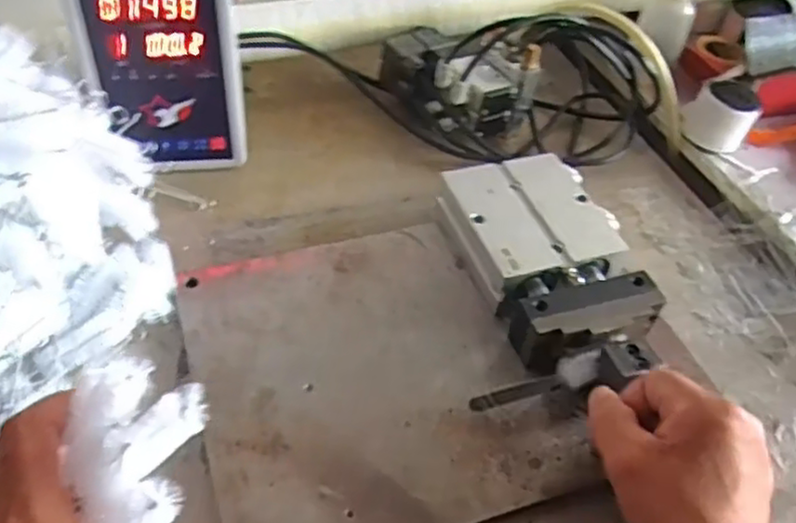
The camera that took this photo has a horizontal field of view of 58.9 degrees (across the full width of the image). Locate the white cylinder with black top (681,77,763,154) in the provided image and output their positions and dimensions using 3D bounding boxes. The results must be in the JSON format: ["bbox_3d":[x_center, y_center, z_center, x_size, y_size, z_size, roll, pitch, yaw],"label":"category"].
[{"bbox_3d":[0.280,-0.129,0.612,0.055,0.044,0.053,29,52,18],"label":"white cylinder with black top"}]

